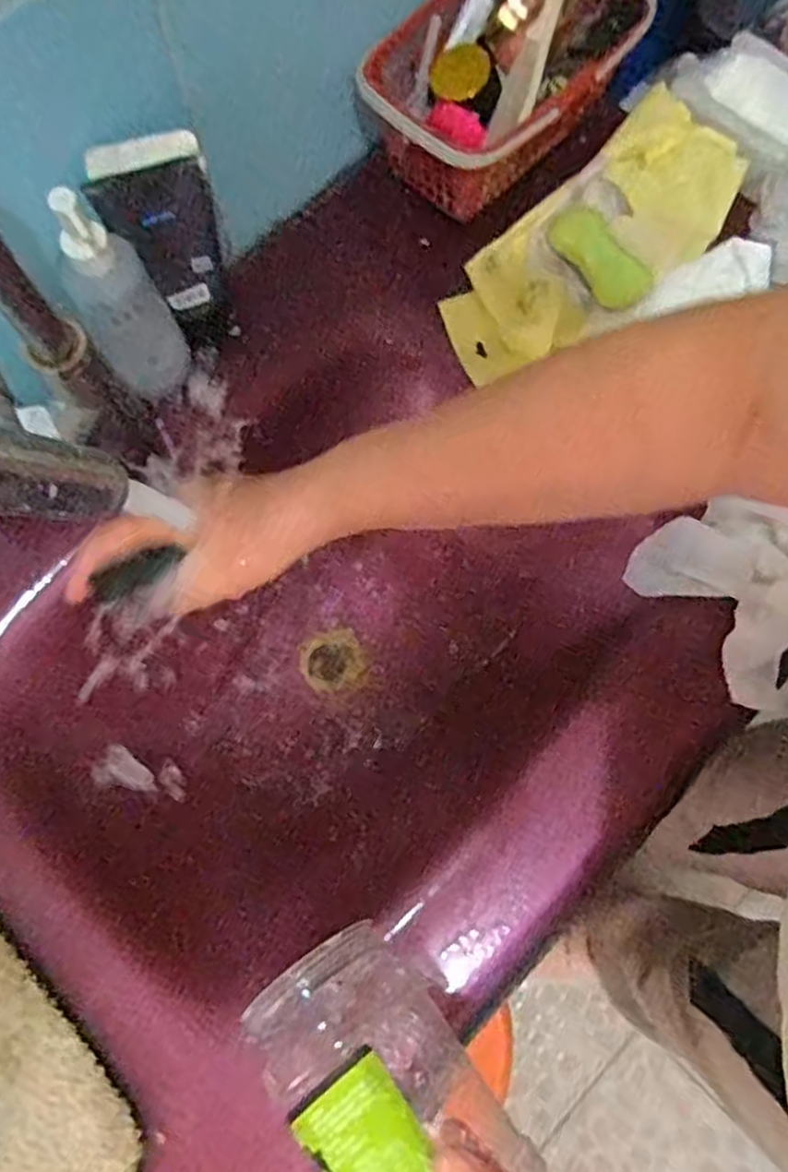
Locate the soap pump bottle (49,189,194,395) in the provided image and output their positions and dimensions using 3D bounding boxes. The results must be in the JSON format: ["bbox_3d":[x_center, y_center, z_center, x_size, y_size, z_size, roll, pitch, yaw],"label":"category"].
[{"bbox_3d":[-0.170,-0.177,0.465,0.054,0.156,0.046,-30,76,-8],"label":"soap pump bottle"}]

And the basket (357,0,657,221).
[{"bbox_3d":[0.077,-0.381,0.557,0.135,0.078,0.214,37,77,10],"label":"basket"}]

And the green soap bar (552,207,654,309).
[{"bbox_3d":[0.159,-0.251,0.561,0.038,0.019,0.086,-44,91,-11],"label":"green soap bar"}]

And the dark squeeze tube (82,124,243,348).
[{"bbox_3d":[-0.144,-0.218,0.498,0.068,0.170,0.035,-25,75,-7],"label":"dark squeeze tube"}]

